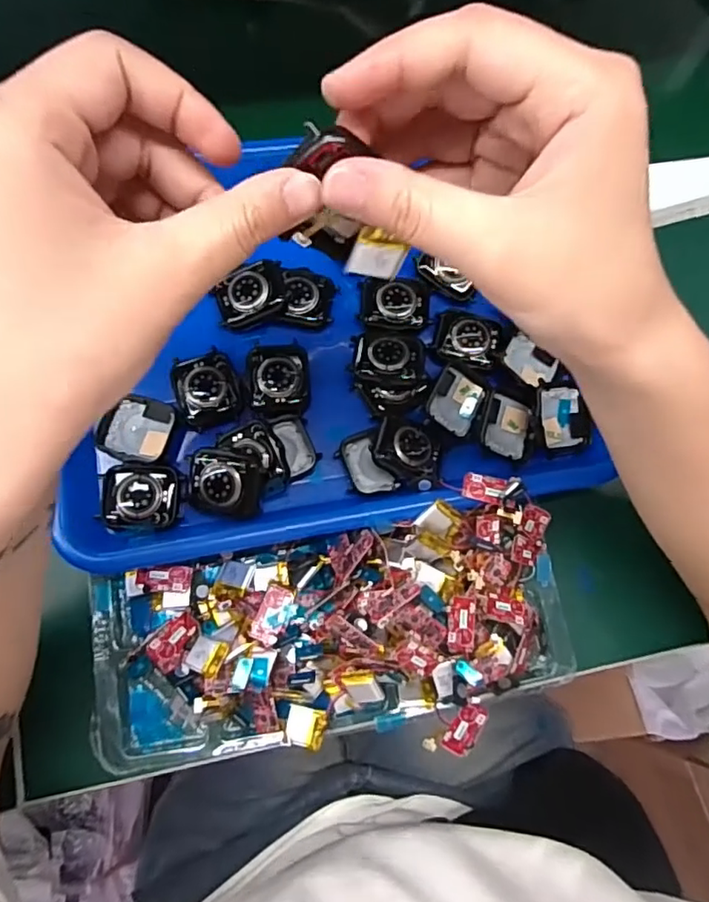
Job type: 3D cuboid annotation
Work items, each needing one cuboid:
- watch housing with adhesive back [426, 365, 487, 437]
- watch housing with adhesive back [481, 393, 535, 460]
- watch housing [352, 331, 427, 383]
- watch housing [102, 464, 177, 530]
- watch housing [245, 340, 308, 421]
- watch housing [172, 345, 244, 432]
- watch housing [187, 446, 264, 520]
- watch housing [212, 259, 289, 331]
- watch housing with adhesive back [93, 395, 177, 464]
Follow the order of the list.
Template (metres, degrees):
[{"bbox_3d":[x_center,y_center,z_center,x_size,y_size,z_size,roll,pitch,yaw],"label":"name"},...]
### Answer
[{"bbox_3d":[0.061,-0.031,0.346,0.034,0.006,0.038,31,76,-22],"label":"watch housing with adhesive back"},{"bbox_3d":[0.092,-0.015,0.344,0.030,0.014,0.038,13,75,-1],"label":"watch housing with adhesive back"},{"bbox_3d":[0.021,-0.057,0.344,0.042,0.013,0.036,2,75,-4],"label":"watch housing"},{"bbox_3d":[-0.120,0.025,0.317,0.042,0.008,0.035,0,75,-4],"label":"watch housing"},{"bbox_3d":[-0.045,-0.043,0.337,0.035,0.008,0.046,-5,76,-5],"label":"watch housing"},{"bbox_3d":[-0.086,-0.037,0.331,0.035,0.007,0.041,-22,78,-10],"label":"watch housing"},{"bbox_3d":[-0.070,0.018,0.315,0.040,0.013,0.034,8,75,-2],"label":"watch housing"},{"bbox_3d":[-0.062,-0.095,0.345,0.041,0.015,0.034,-16,77,-8],"label":"watch housing"},{"bbox_3d":[-0.123,-0.011,0.325,0.041,0.007,0.038,13,75,-1],"label":"watch housing with adhesive back"}]

